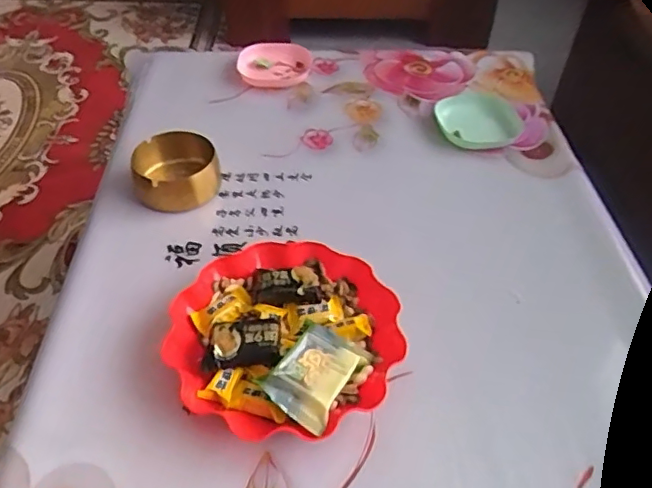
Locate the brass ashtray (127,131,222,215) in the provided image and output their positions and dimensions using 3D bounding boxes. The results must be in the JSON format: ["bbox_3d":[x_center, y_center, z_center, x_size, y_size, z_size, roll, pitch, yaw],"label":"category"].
[{"bbox_3d":[-0.206,-0.101,0.769,0.116,0.049,0.123,-13,49,-13],"label":"brass ashtray"}]

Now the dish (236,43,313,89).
[{"bbox_3d":[-0.091,-0.312,0.986,0.129,0.033,0.115,0,45,-4],"label":"dish"}]

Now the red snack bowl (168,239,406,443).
[{"bbox_3d":[-0.043,0.094,0.583,0.227,0.047,0.222,1,47,-1],"label":"red snack bowl"}]

